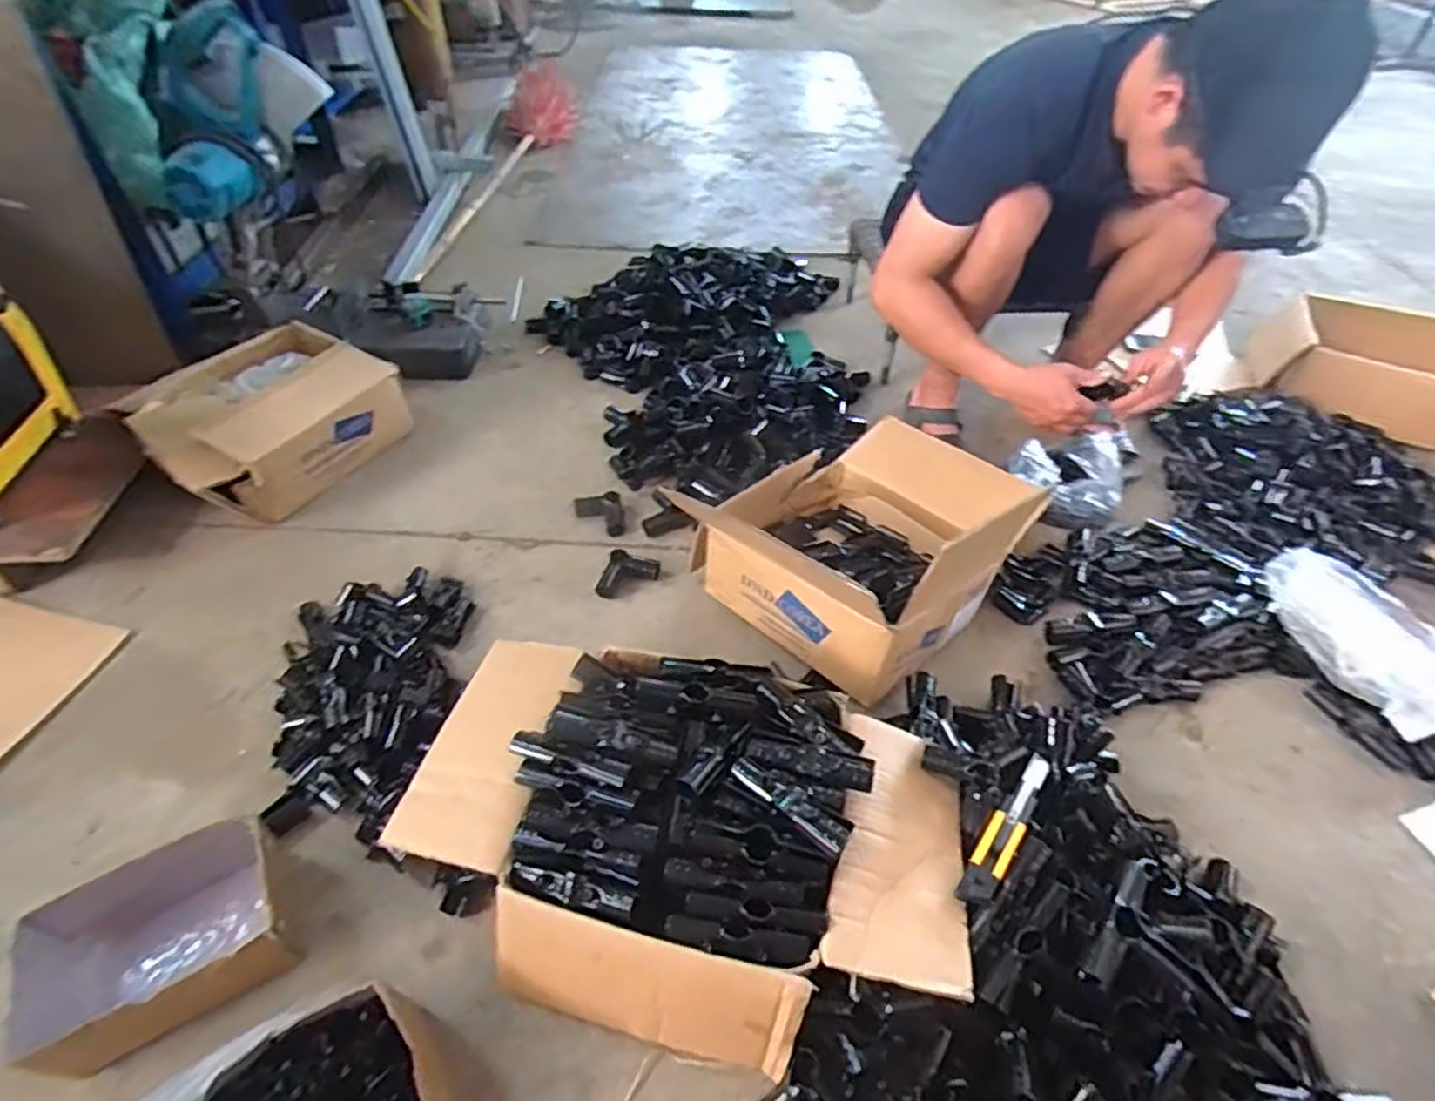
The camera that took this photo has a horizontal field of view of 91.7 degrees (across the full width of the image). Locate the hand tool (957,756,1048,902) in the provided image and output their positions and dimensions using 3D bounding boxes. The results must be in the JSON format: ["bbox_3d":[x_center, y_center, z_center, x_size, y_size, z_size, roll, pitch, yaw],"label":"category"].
[{"bbox_3d":[0.305,0.283,0.725,0.031,0.009,0.190,31,53,24],"label":"hand tool"}]

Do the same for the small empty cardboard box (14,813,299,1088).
[{"bbox_3d":[-0.558,0.398,0.699,0.224,0.106,0.149,-24,52,-23],"label":"small empty cardboard box"}]

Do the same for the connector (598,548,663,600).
[{"bbox_3d":[-0.137,0.035,1.088,0.086,0.033,0.088,11,47,8],"label":"connector"}]

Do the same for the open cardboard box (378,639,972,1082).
[{"bbox_3d":[-0.034,0.294,0.738,0.550,0.180,0.330,12,47,8],"label":"open cardboard box"}]

